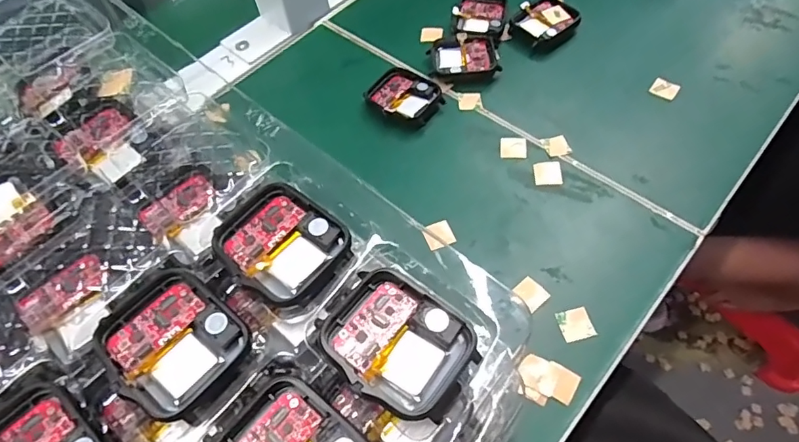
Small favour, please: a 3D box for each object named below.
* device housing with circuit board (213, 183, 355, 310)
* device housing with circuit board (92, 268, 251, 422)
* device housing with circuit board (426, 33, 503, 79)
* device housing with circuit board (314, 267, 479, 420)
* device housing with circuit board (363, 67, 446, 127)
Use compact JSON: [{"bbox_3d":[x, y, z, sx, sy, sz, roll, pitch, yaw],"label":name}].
[{"bbox_3d":[-0.043,0.007,0.179,0.046,0.007,0.038,37,68,23],"label":"device housing with circuit board"},{"bbox_3d":[-0.075,0.038,0.162,0.045,0.009,0.039,34,67,22],"label":"device housing with circuit board"},{"bbox_3d":[0.045,-0.113,0.341,0.043,0.009,0.034,-8,57,0],"label":"device housing with circuit board"},{"bbox_3d":[0.000,0.038,0.159,0.047,0.010,0.037,34,67,22],"label":"device housing with circuit board"},{"bbox_3d":[0.003,-0.081,0.325,0.045,0.011,0.041,33,66,23],"label":"device housing with circuit board"}]

